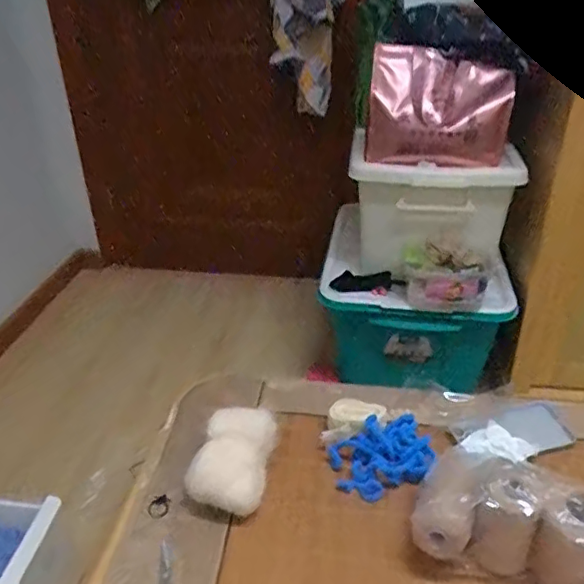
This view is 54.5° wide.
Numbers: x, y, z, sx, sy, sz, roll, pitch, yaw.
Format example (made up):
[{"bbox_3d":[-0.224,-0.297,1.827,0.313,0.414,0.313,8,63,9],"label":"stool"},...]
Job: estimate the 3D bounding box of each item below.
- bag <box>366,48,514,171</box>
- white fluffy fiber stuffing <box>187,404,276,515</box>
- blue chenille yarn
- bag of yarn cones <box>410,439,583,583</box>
[{"bbox_3d":[0.333,-0.424,1.297,0.306,0.256,0.055,8,0,9],"label":"bag"},{"bbox_3d":[-0.068,0.189,0.653,0.079,0.061,0.112,5,32,11],"label":"white fluffy fiber stuffing"},{"bbox_3d":[0.109,0.198,0.696,0.120,0.042,0.088,-10,32,-14],"label":"blue chenille yarn"},{"bbox_3d":[0.241,0.232,0.563,0.223,0.112,0.119,9,33,17],"label":"bag of yarn cones"}]

